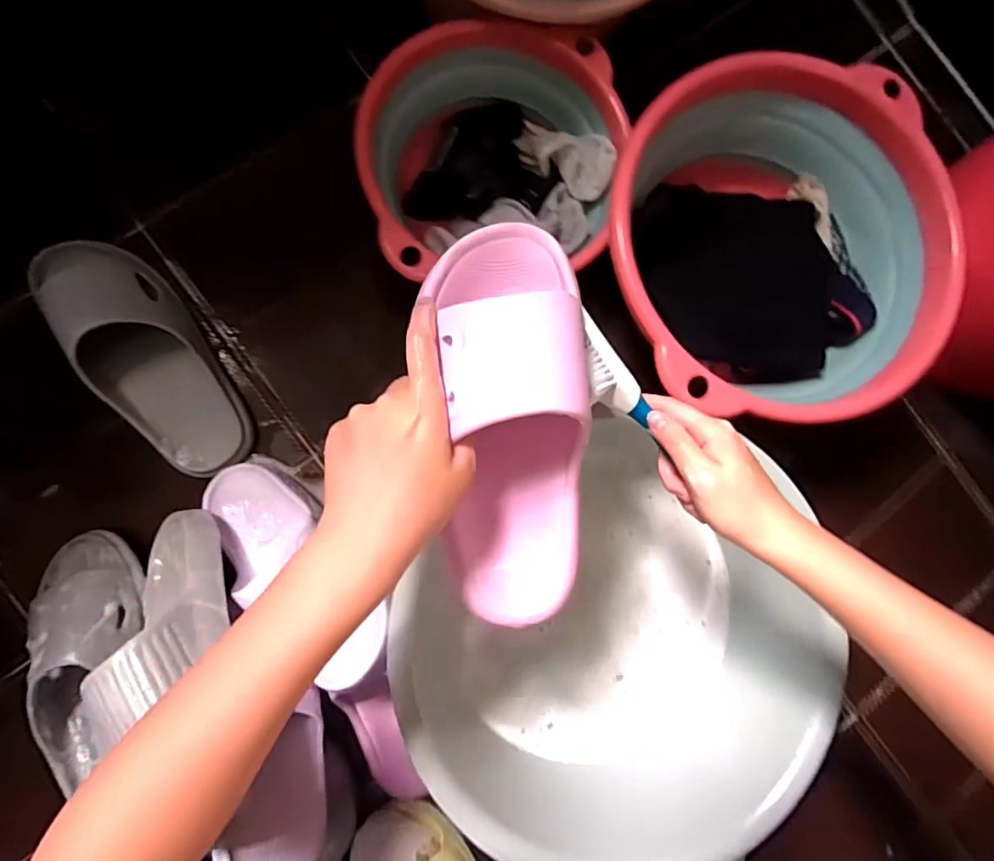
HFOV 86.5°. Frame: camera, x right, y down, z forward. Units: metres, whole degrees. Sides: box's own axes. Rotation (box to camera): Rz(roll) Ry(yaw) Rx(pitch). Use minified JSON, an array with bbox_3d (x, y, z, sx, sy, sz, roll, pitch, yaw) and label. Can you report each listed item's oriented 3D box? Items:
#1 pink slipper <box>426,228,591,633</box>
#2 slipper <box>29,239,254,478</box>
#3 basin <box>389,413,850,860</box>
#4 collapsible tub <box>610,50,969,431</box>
[{"bbox_3d":[0.008,0.000,0.324,0.093,0.068,0.252,-4,97,-8],"label":"pink slipper"},{"bbox_3d":[-0.347,-0.077,0.519,0.099,0.057,0.269,-36,90,-9],"label":"slipper"},{"bbox_3d":[0.098,0.208,0.499,0.376,0.133,0.376,1,85,-7],"label":"basin"},{"bbox_3d":[0.271,-0.182,0.582,0.342,0.180,0.338,1,85,-7],"label":"collapsible tub"}]

